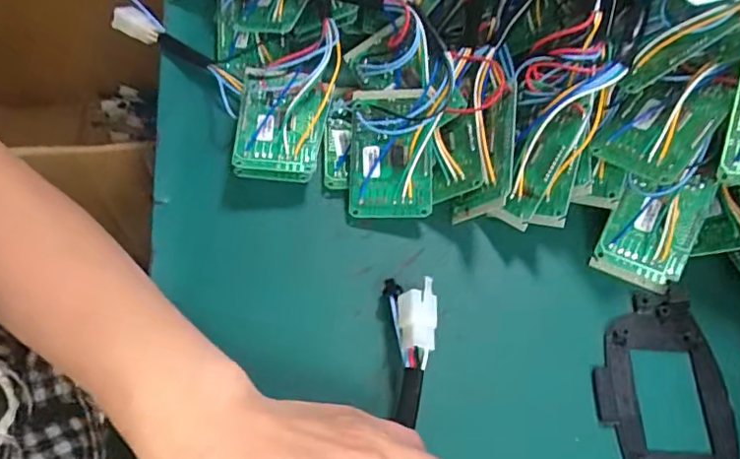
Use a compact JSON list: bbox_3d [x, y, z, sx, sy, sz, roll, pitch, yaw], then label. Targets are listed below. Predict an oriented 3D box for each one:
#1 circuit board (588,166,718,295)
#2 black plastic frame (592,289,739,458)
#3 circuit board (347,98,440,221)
[{"bbox_3d":[0.165,-0.002,0.317,0.050,0.012,0.071,19,100,1],"label":"circuit board"},{"bbox_3d":[0.157,0.091,0.290,0.070,0.007,0.119,2,62,-2],"label":"black plastic frame"},{"bbox_3d":[0.013,-0.044,0.333,0.052,0.011,0.073,1,87,13],"label":"circuit board"}]

